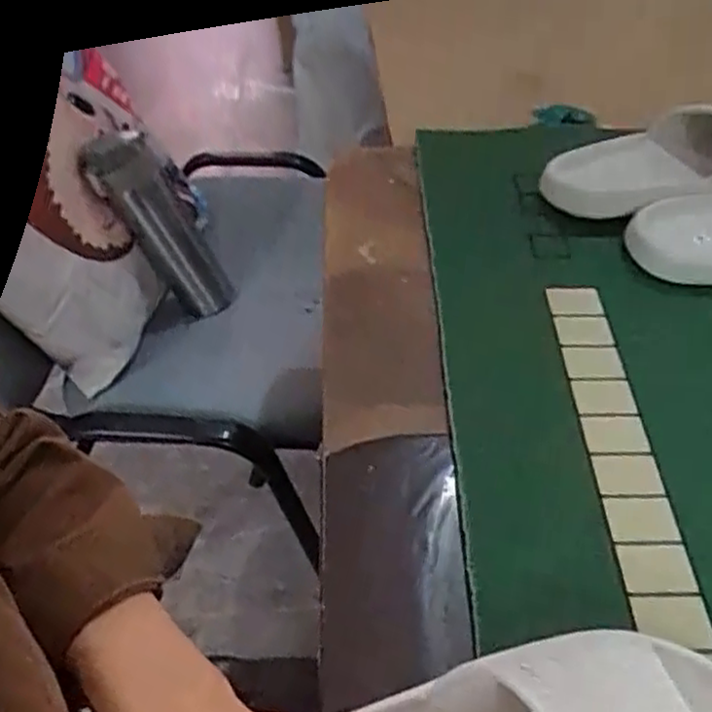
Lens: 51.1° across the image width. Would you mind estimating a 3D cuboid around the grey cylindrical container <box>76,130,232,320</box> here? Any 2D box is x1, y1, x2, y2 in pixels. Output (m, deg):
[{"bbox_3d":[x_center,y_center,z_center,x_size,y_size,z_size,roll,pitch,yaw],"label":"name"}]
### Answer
[{"bbox_3d":[-0.209,-0.136,0.818,0.058,0.234,0.066,-8,40,26],"label":"grey cylindrical container"}]

